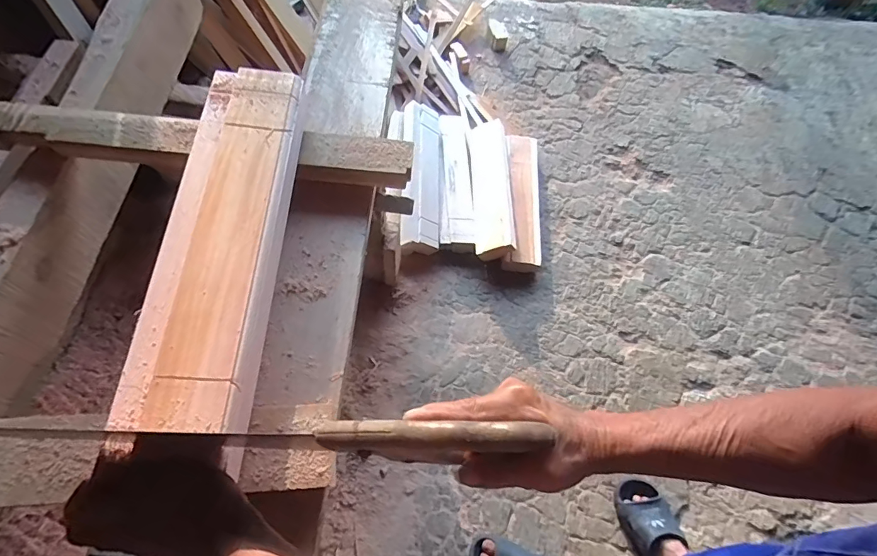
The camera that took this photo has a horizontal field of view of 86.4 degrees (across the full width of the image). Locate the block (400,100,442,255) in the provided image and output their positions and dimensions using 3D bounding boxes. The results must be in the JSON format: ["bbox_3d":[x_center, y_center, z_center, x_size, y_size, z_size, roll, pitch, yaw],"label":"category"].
[{"bbox_3d":[-0.052,-0.316,1.411,0.125,0.064,0.494,1,64,-3],"label":"block"}]

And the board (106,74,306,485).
[{"bbox_3d":[-0.232,-0.051,0.506,0.119,0.022,0.443,2,66,-3],"label":"board"}]

